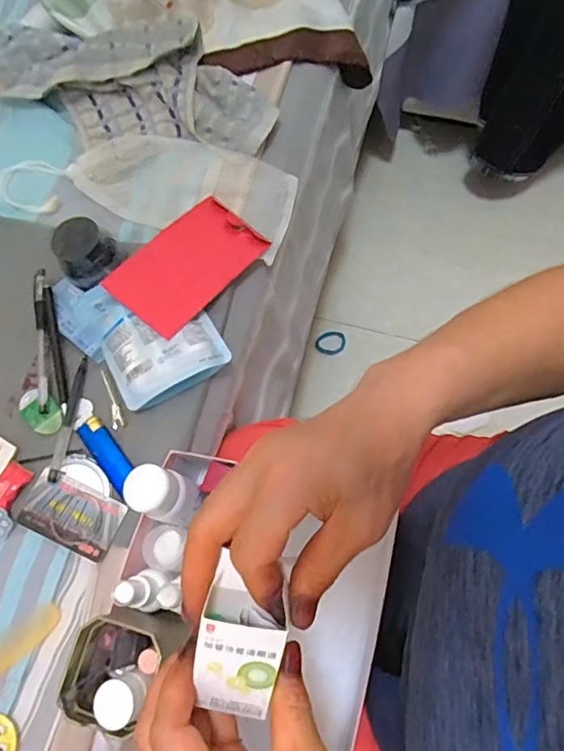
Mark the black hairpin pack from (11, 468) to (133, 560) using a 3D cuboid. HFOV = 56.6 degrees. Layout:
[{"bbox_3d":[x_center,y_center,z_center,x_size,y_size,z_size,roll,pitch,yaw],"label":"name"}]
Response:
[{"bbox_3d":[-0.188,0.122,0.462,0.085,0.007,0.053,24,74,10],"label":"black hairpin pack"}]

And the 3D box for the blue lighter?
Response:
[{"bbox_3d":[-0.159,0.072,0.478,0.023,0.010,0.073,-37,74,-9],"label":"blue lighter"}]

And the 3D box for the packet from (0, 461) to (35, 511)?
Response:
[{"bbox_3d":[-0.246,0.101,0.468,0.025,0.004,0.043,30,76,12],"label":"packet"}]

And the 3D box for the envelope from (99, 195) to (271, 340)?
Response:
[{"bbox_3d":[-0.090,-0.113,0.520,0.082,0.006,0.156,42,66,-1],"label":"envelope"}]

